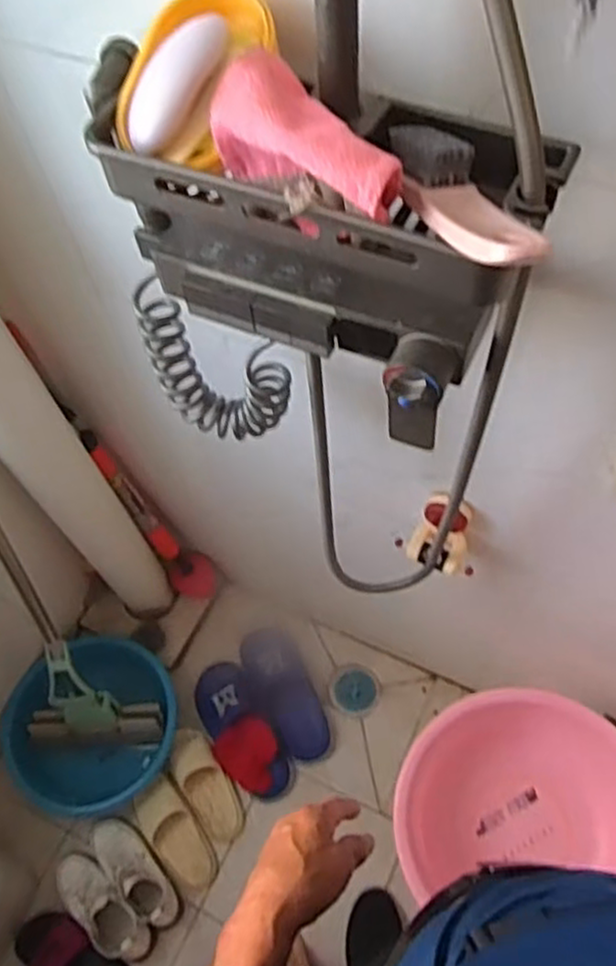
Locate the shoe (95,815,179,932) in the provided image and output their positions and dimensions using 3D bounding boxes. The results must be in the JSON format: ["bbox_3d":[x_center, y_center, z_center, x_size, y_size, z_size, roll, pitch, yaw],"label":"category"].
[{"bbox_3d":[-0.322,0.714,1.348,0.230,0.070,0.081,39,71,22],"label":"shoe"}]

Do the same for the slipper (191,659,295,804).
[{"bbox_3d":[-0.137,0.495,1.466,0.123,0.076,0.296,-28,63,-11],"label":"slipper"}]

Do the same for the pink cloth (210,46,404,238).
[{"bbox_3d":[0.003,-0.189,0.411,0.118,0.052,0.062,39,71,22],"label":"pink cloth"}]

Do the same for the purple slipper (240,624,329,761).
[{"bbox_3d":[-0.043,0.424,1.507,0.116,0.077,0.288,-27,63,-10],"label":"purple slipper"}]

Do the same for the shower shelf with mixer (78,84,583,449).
[{"bbox_3d":[0.006,-0.164,0.496,0.291,0.188,0.124,25,66,16],"label":"shower shelf with mixer"}]

